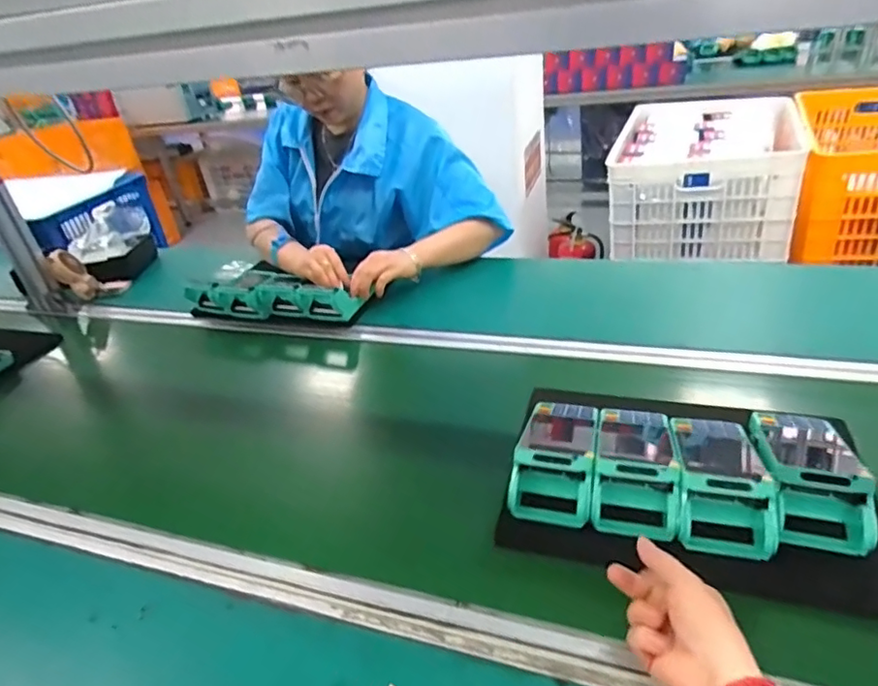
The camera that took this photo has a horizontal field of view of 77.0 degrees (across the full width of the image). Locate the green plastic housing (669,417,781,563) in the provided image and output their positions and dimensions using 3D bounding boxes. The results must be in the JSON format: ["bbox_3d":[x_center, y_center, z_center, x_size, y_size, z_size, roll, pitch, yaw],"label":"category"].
[{"bbox_3d":[0.270,0.119,0.530,0.078,0.048,0.163,6,33,17],"label":"green plastic housing"}]

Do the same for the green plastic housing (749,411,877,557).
[{"bbox_3d":[0.353,0.113,0.528,0.082,0.062,0.164,7,34,19],"label":"green plastic housing"}]

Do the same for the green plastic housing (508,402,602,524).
[{"bbox_3d":[0.125,0.104,0.578,0.074,0.052,0.164,6,33,17],"label":"green plastic housing"}]

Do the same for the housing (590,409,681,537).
[{"bbox_3d":[0.195,0.113,0.556,0.082,0.049,0.168,6,33,17],"label":"housing"}]

